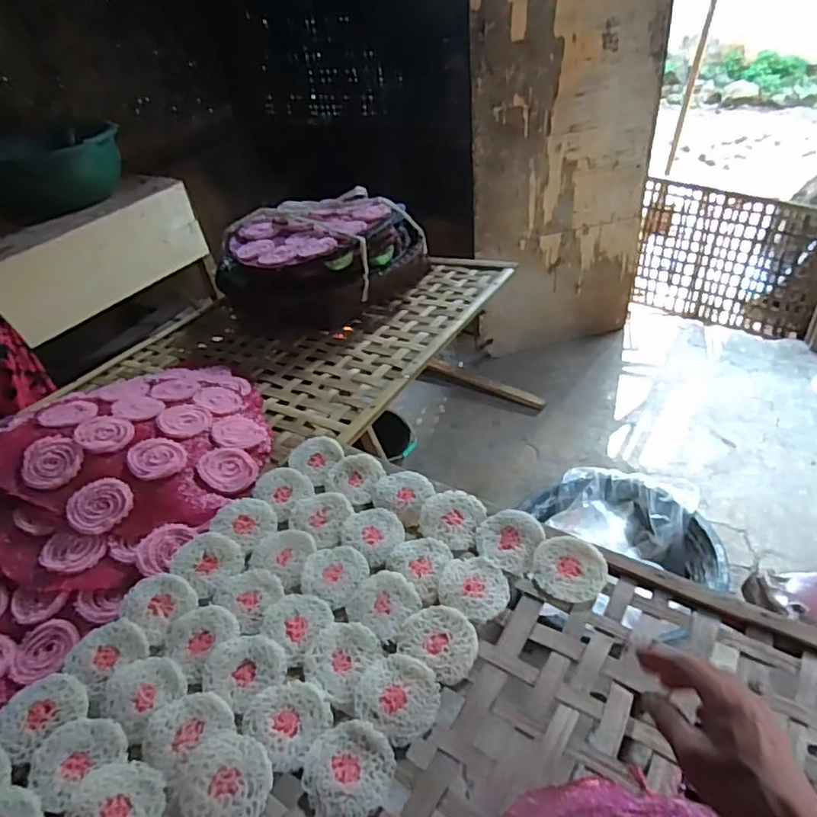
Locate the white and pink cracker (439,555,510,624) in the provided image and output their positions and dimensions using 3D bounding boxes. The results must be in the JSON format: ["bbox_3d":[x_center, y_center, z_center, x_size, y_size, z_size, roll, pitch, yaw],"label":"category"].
[{"bbox_3d":[0.073,0.193,0.637,0.075,0.006,0.072,-4,39,3],"label":"white and pink cracker"}]

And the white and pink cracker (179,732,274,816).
[{"bbox_3d":[-0.158,0.322,0.502,0.074,0.008,0.079,-4,39,3],"label":"white and pink cracker"}]

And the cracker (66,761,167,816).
[{"bbox_3d":[-0.246,0.336,0.492,0.079,0.006,0.069,25,48,34],"label":"cracker"}]

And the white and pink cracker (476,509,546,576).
[{"bbox_3d":[0.116,0.149,0.675,0.074,0.011,0.074,16,44,26],"label":"white and pink cracker"}]

